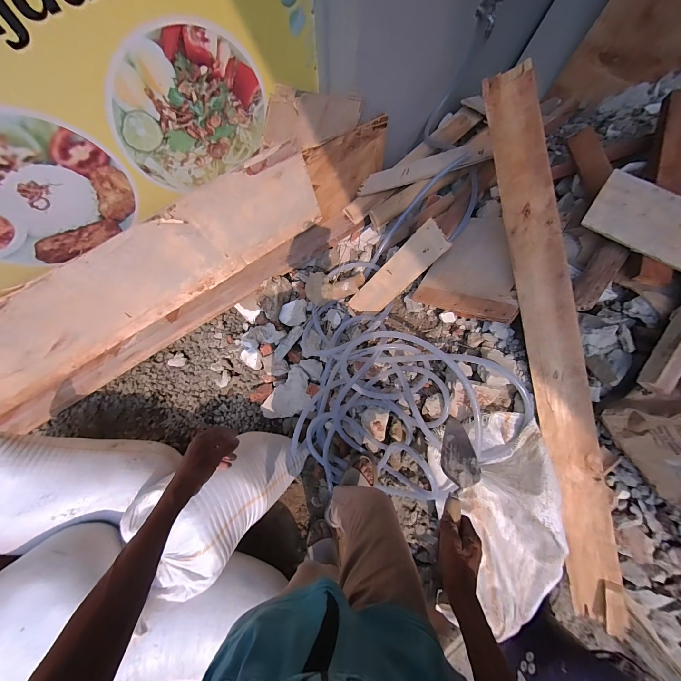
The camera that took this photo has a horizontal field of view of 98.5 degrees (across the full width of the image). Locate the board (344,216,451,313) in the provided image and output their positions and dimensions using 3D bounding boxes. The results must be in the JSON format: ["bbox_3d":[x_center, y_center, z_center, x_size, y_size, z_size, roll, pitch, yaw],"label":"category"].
[{"bbox_3d":[0.195,-0.227,1.031,0.114,0.018,0.396,51,122,8],"label":"board"}]

